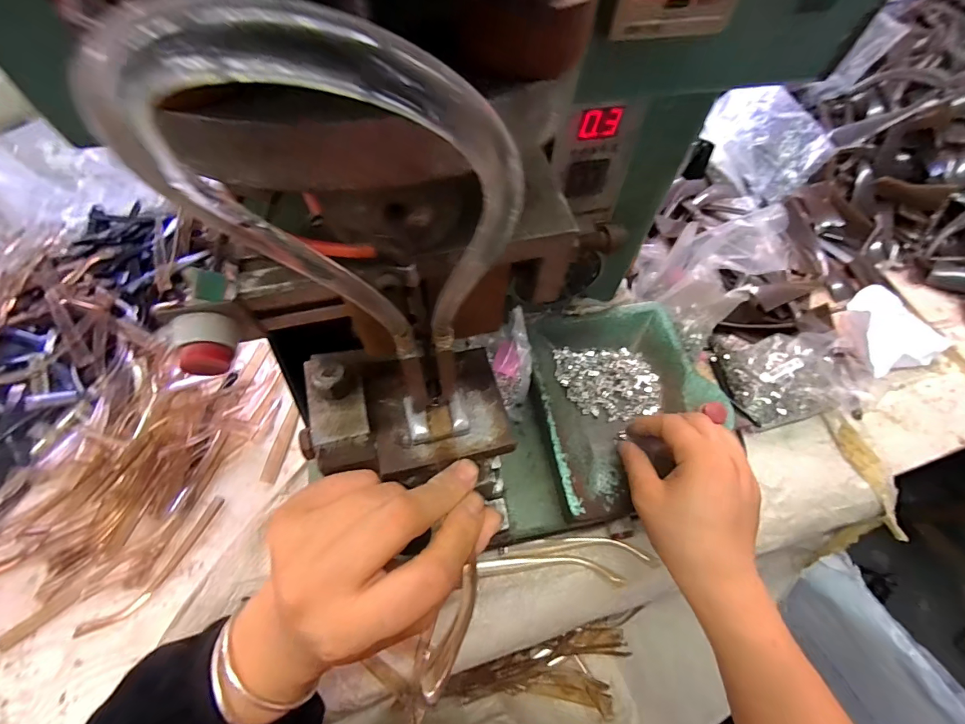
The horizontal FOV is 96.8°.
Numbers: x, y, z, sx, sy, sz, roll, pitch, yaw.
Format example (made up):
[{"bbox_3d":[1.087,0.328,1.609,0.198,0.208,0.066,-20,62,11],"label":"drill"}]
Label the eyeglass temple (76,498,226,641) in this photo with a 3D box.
[{"bbox_3d":[-0.279,0.178,0.371,0.023,0.011,0.132,34,67,15],"label":"eyeglass temple"}]

